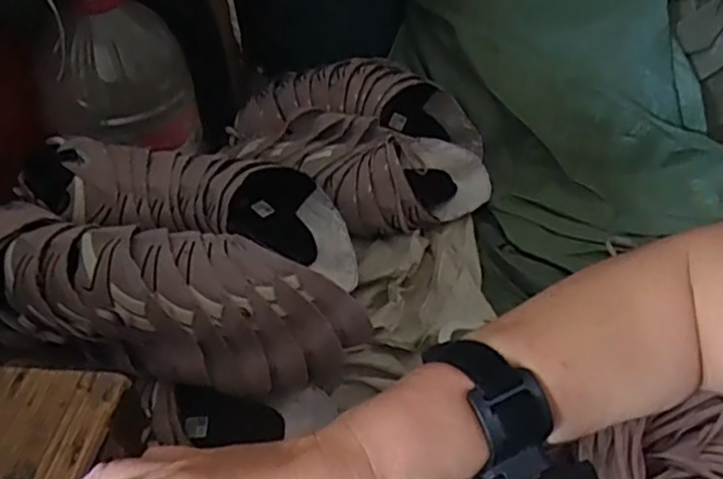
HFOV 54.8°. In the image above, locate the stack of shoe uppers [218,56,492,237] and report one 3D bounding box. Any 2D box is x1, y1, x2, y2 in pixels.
[{"bbox_3d":[-0.008,-0.159,1.185,0.421,0.172,0.280,18,47,19],"label":"stack of shoe uppers"}]

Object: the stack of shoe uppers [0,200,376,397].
[{"bbox_3d":[-0.228,0.070,0.812,0.454,0.161,0.155,13,43,-8],"label":"stack of shoe uppers"}]

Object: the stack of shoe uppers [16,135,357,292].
[{"bbox_3d":[-0.210,-0.061,0.928,0.438,0.116,0.146,12,41,-17],"label":"stack of shoe uppers"}]

